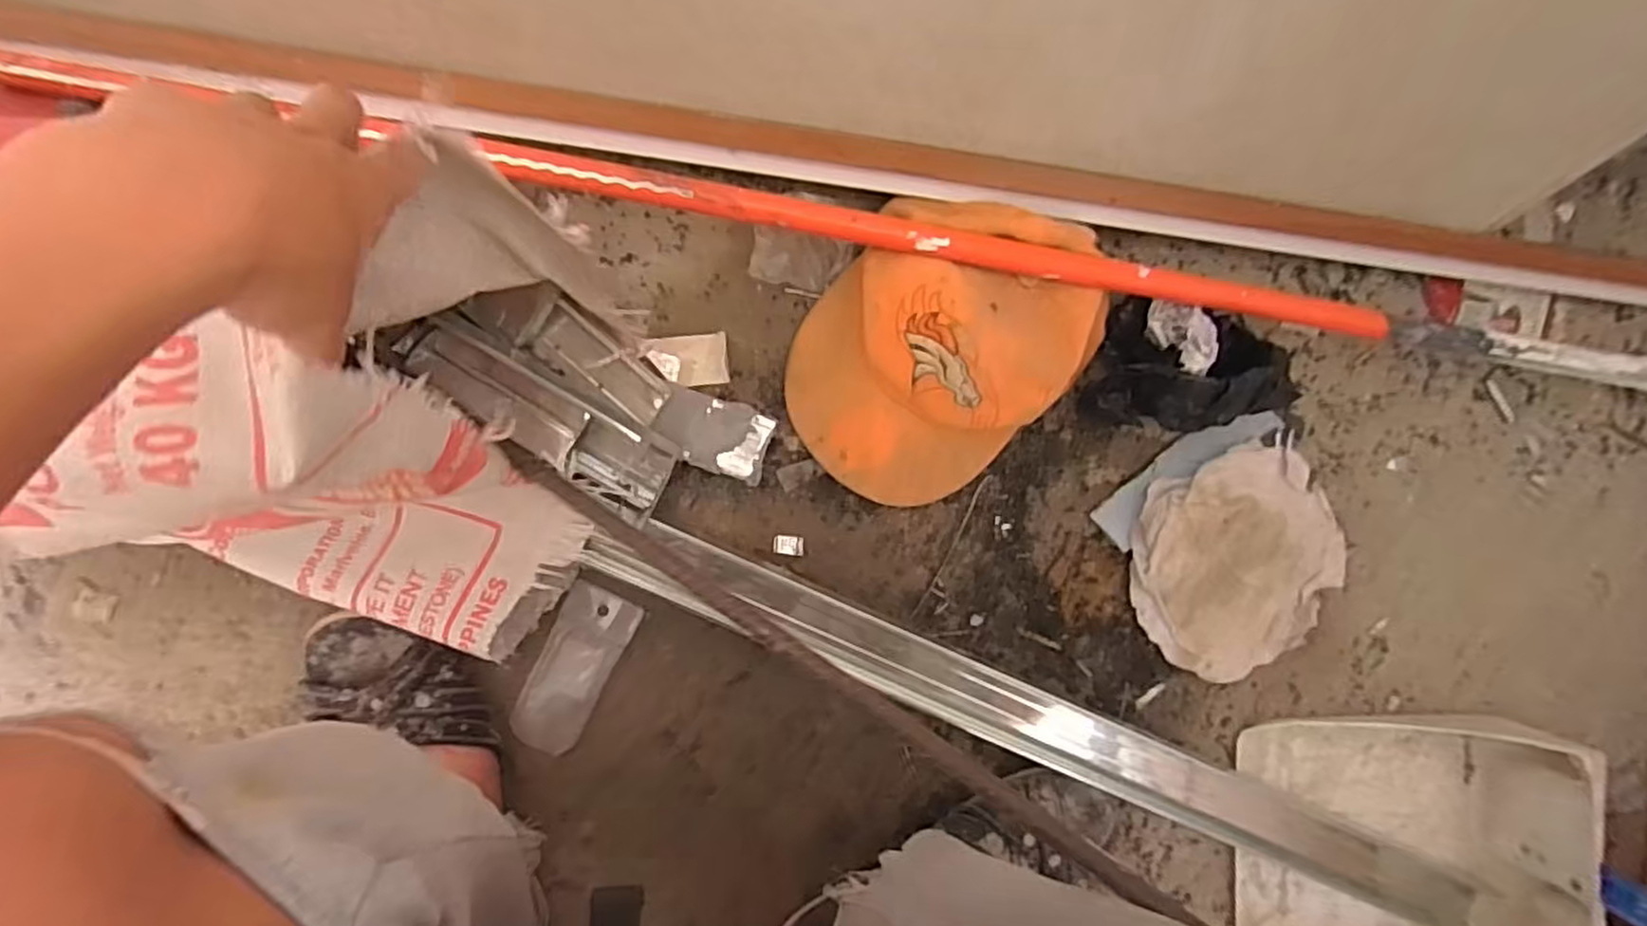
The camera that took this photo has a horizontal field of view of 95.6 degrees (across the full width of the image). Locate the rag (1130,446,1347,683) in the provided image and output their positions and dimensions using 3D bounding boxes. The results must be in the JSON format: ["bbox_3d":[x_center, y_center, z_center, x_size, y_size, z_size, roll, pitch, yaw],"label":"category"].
[{"bbox_3d":[0.326,0.075,0.577,0.169,0.031,0.166,-25,94,-5],"label":"rag"}]

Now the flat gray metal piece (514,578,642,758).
[{"bbox_3d":[-0.183,0.150,0.544,0.053,0.005,0.120,27,88,-4],"label":"flat gray metal piece"}]

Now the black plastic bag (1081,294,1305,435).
[{"bbox_3d":[0.258,-0.068,0.539,0.129,0.093,0.096,12,90,-6],"label":"black plastic bag"}]

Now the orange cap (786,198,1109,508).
[{"bbox_3d":[0.087,-0.083,0.531,0.182,0.075,0.225,37,87,-5],"label":"orange cap"}]

